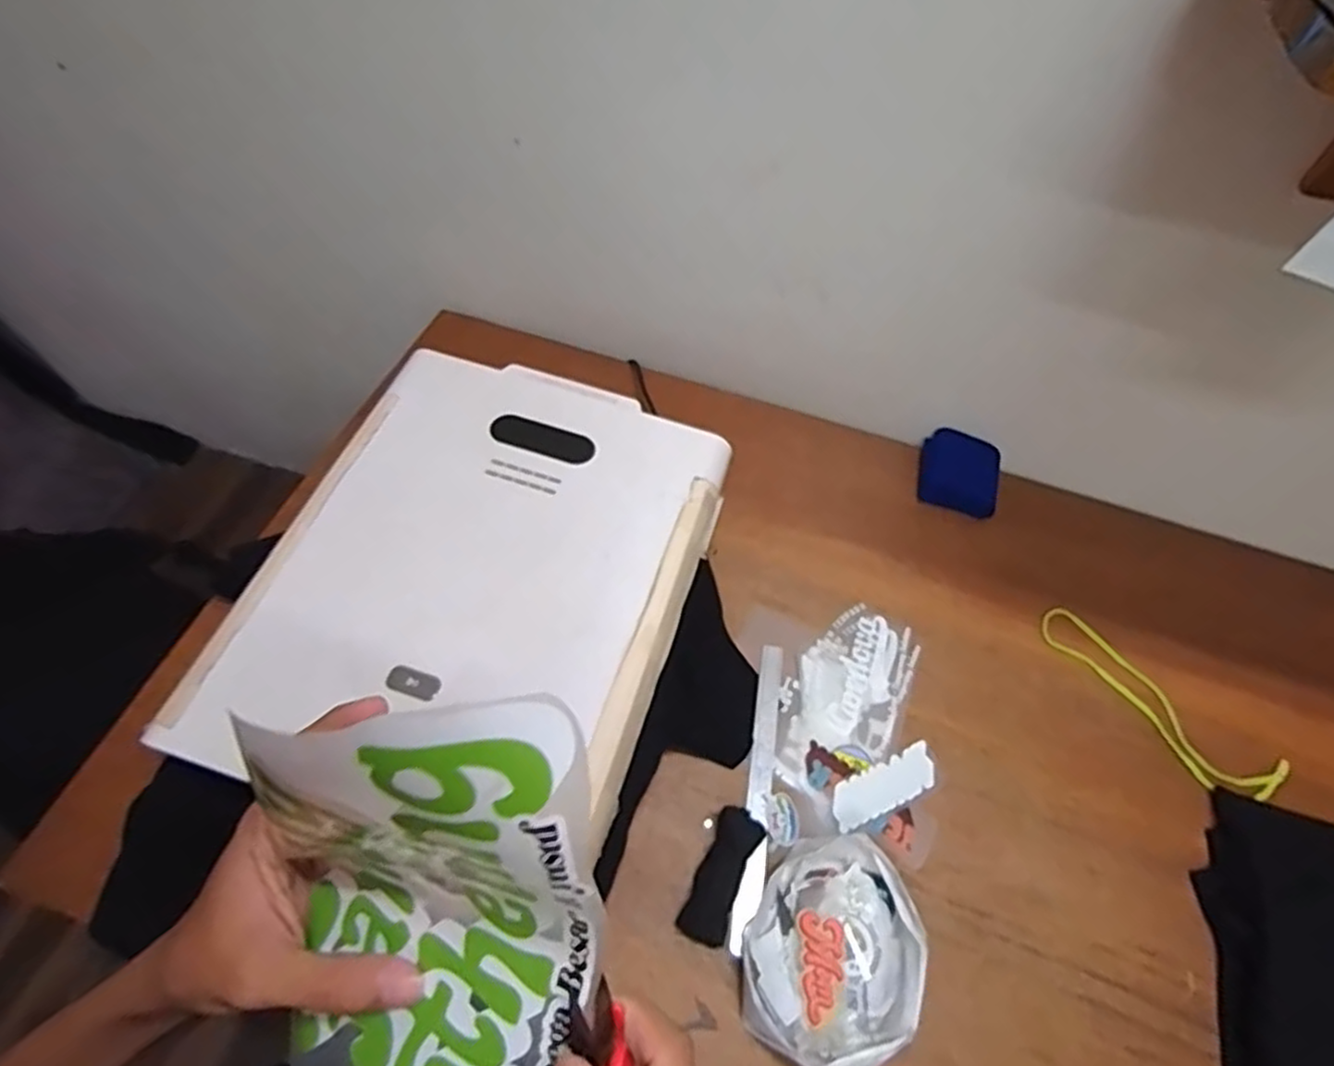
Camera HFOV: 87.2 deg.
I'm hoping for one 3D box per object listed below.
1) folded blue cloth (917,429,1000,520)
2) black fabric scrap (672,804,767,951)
[{"bbox_3d":[0.431,-0.090,1.032,0.112,0.043,0.121,16,58,7],"label":"folded blue cloth"},{"bbox_3d":[0.058,0.353,0.724,0.047,0.020,0.129,23,58,11],"label":"black fabric scrap"}]

